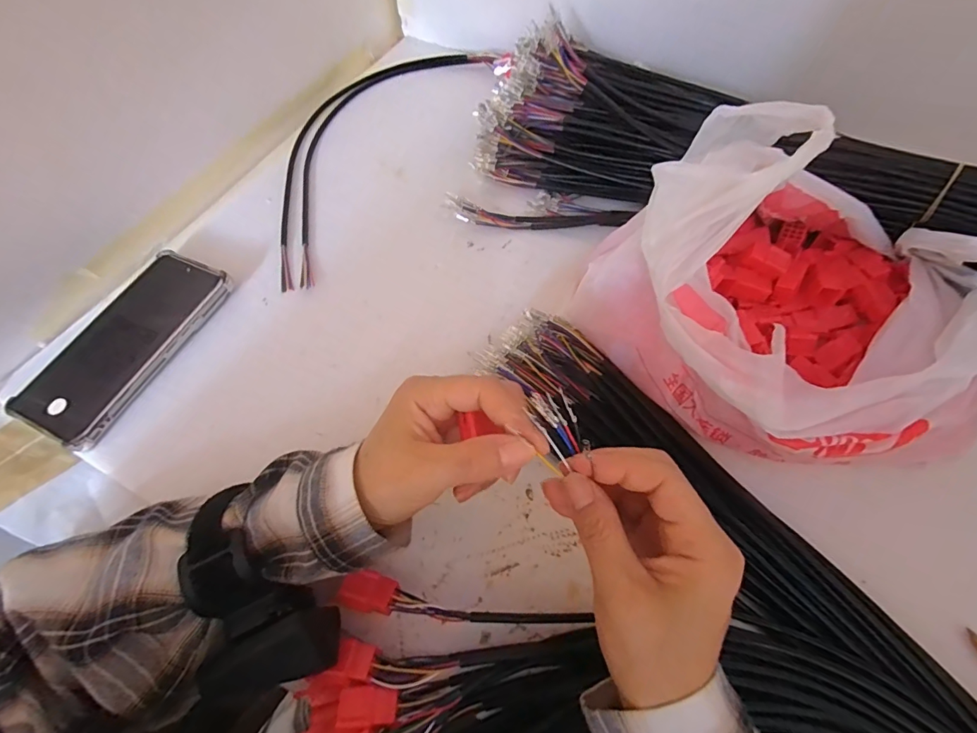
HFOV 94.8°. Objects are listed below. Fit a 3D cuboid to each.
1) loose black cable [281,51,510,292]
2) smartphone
[{"bbox_3d":[-0.124,-0.235,0.456,0.143,0.016,0.363,29,67,12],"label":"loose black cable"},{"bbox_3d":[-0.277,-0.020,0.344,0.075,0.013,0.160,24,66,10],"label":"smartphone"}]

